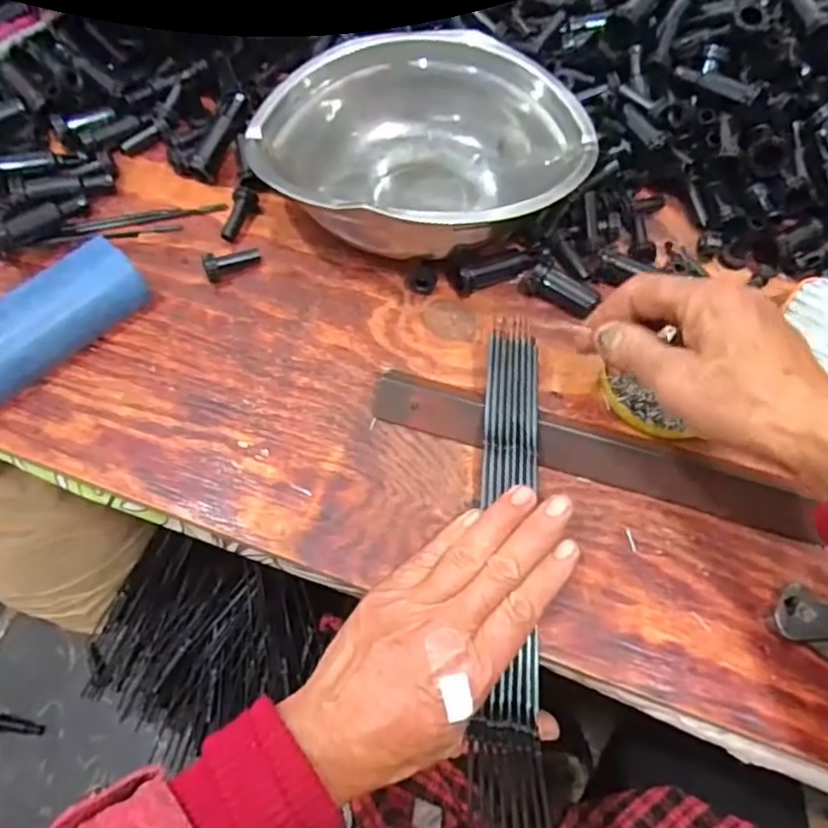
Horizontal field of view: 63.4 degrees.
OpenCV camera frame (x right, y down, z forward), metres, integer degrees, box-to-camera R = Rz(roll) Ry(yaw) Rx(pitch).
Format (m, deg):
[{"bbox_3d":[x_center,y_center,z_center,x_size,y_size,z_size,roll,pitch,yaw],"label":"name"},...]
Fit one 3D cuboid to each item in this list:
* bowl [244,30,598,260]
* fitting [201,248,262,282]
[{"bbox_3d":[0.005,-0.179,0.461,0.221,0.059,0.168,4,66,3],"label":"bowl"},{"bbox_3d":[-0.124,-0.104,0.457,0.039,0.016,0.015,-22,67,-22],"label":"fitting"}]

